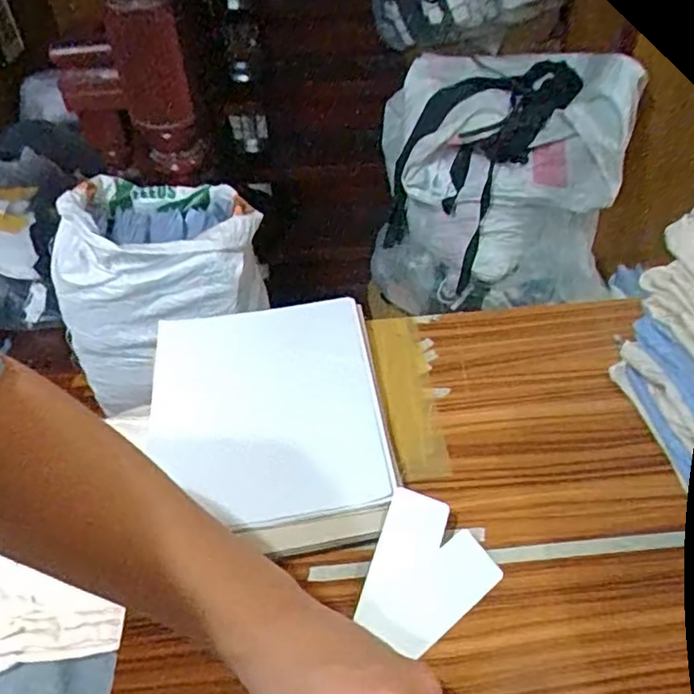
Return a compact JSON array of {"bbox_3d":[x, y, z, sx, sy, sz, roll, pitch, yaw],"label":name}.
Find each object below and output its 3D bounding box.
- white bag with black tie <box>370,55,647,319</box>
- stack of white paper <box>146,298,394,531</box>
[{"bbox_3d":[0.325,-0.368,1.423,0.501,0.450,0.400,2,43,6],"label":"white bag with black tie"},{"bbox_3d":[-0.078,0.048,0.580,0.202,0.013,0.244,-10,49,-1],"label":"stack of white paper"}]

